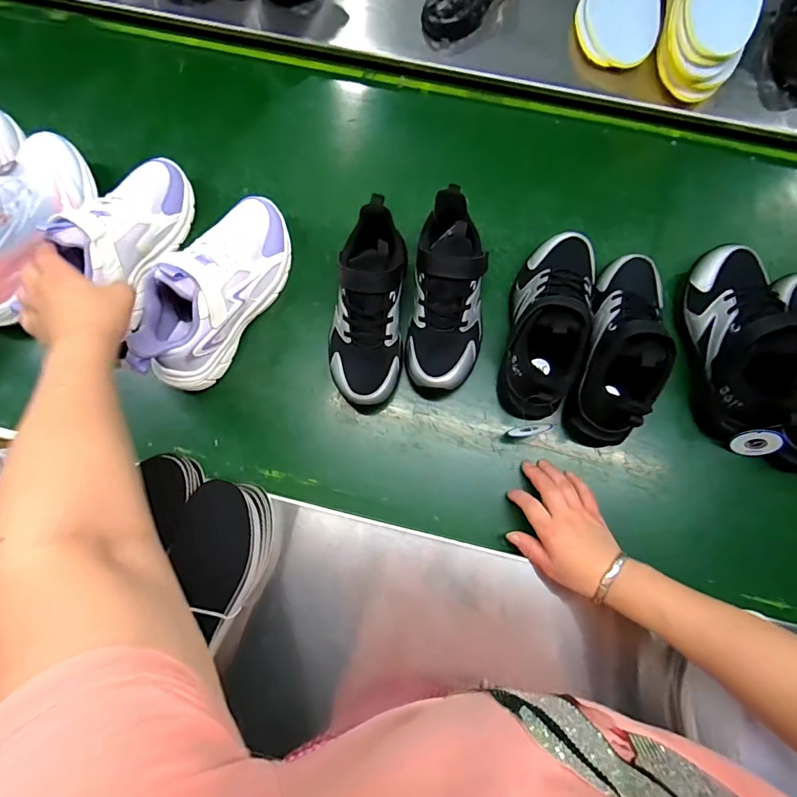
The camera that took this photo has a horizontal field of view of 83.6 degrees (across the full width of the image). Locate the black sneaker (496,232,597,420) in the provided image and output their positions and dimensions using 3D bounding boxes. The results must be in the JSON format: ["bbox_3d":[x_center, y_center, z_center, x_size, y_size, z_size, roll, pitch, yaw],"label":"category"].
[{"bbox_3d":[0.170,-0.084,0.480,0.086,0.110,0.207,12,78,3],"label":"black sneaker"}]

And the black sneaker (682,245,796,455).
[{"bbox_3d":[0.372,-0.058,0.477,0.072,0.098,0.224,-3,78,0],"label":"black sneaker"}]

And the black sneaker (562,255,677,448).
[{"bbox_3d":[0.240,-0.059,0.473,0.069,0.107,0.214,18,78,4],"label":"black sneaker"}]

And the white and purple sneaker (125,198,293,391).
[{"bbox_3d":[-0.199,-0.125,0.485,0.082,0.131,0.232,30,80,7],"label":"white and purple sneaker"}]

